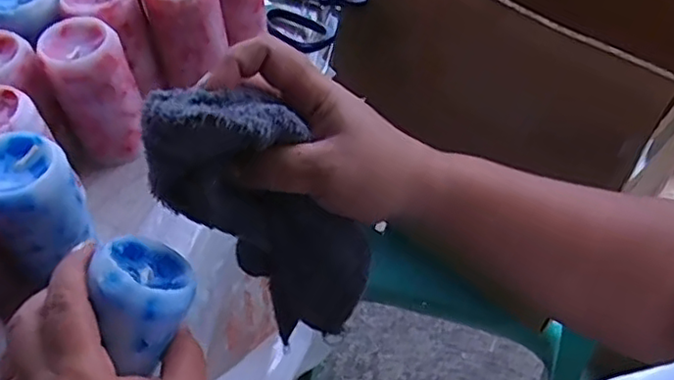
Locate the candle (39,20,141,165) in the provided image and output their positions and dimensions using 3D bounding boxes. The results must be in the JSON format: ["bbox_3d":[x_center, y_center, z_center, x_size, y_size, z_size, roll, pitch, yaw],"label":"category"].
[{"bbox_3d":[-0.164,-0.066,0.438,0.049,0.091,0.047,-23,55,-17],"label":"candle"}]

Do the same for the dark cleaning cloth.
[{"bbox_3d":[-0.036,0.011,0.330,0.067,0.153,0.047,0,43,44],"label":"dark cleaning cloth"}]

